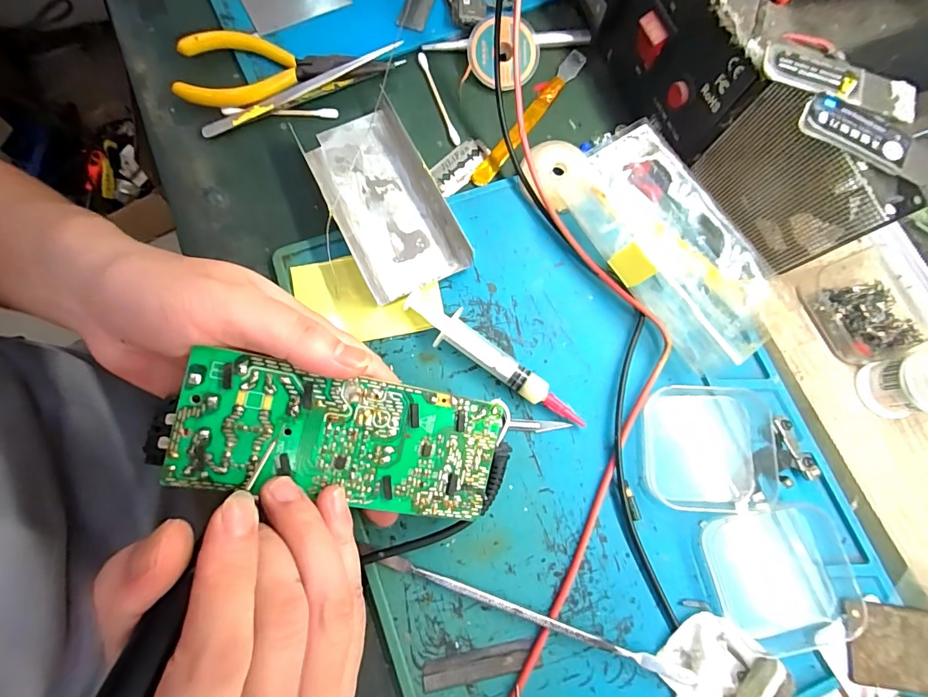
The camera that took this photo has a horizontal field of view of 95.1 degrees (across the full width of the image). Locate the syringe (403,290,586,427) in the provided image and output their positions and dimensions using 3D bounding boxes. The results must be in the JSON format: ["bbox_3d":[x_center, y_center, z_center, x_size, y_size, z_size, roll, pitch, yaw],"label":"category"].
[{"bbox_3d":[0.016,0.005,0.233,0.113,0.015,0.019,32,79,6],"label":"syringe"}]

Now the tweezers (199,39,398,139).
[{"bbox_3d":[-0.101,-0.163,0.268,0.133,0.011,0.008,-26,79,-6],"label":"tweezers"}]

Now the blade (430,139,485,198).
[{"bbox_3d":[-0.003,-0.114,0.269,0.039,0.004,0.021,-41,86,-9],"label":"blade"}]

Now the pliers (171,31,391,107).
[{"bbox_3d":[-0.115,-0.178,0.269,0.127,0.014,0.049,-6,78,-2],"label":"pliers"}]

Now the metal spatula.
[{"bbox_3d":[0.028,0.129,0.208,0.169,0.008,0.006,19,78,4],"label":"metal spatula"}]

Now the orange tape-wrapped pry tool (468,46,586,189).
[{"bbox_3d":[0.043,-0.151,0.276,0.012,0.004,0.119,35,80,7],"label":"orange tape-wrapped pry tool"}]

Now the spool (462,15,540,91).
[{"bbox_3d":[0.025,-0.192,0.276,0.045,0.012,0.045,0,91,-6],"label":"spool"}]

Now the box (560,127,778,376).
[{"bbox_3d":[0.114,-0.054,0.236,0.061,0.039,0.132,-36,80,-8],"label":"box"}]

